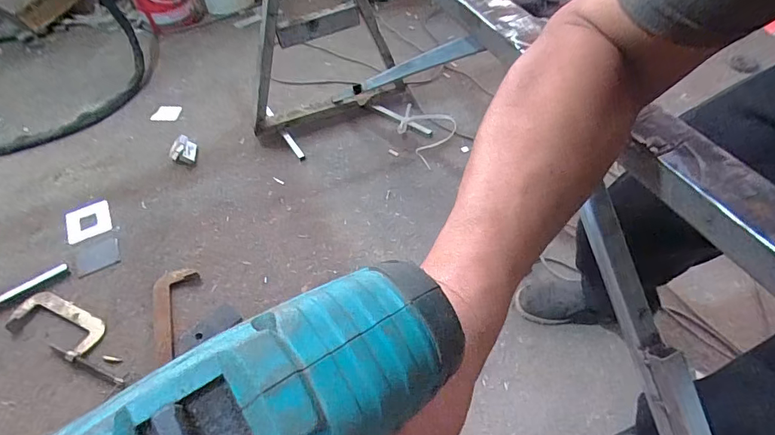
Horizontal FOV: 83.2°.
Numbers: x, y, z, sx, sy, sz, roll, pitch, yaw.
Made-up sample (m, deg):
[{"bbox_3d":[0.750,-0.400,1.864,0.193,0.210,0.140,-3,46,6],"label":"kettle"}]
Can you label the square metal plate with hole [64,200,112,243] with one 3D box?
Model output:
[{"bbox_3d":[-0.856,0.013,1.246,0.118,0.013,0.127,-23,59,-13],"label":"square metal plate with hole"}]

